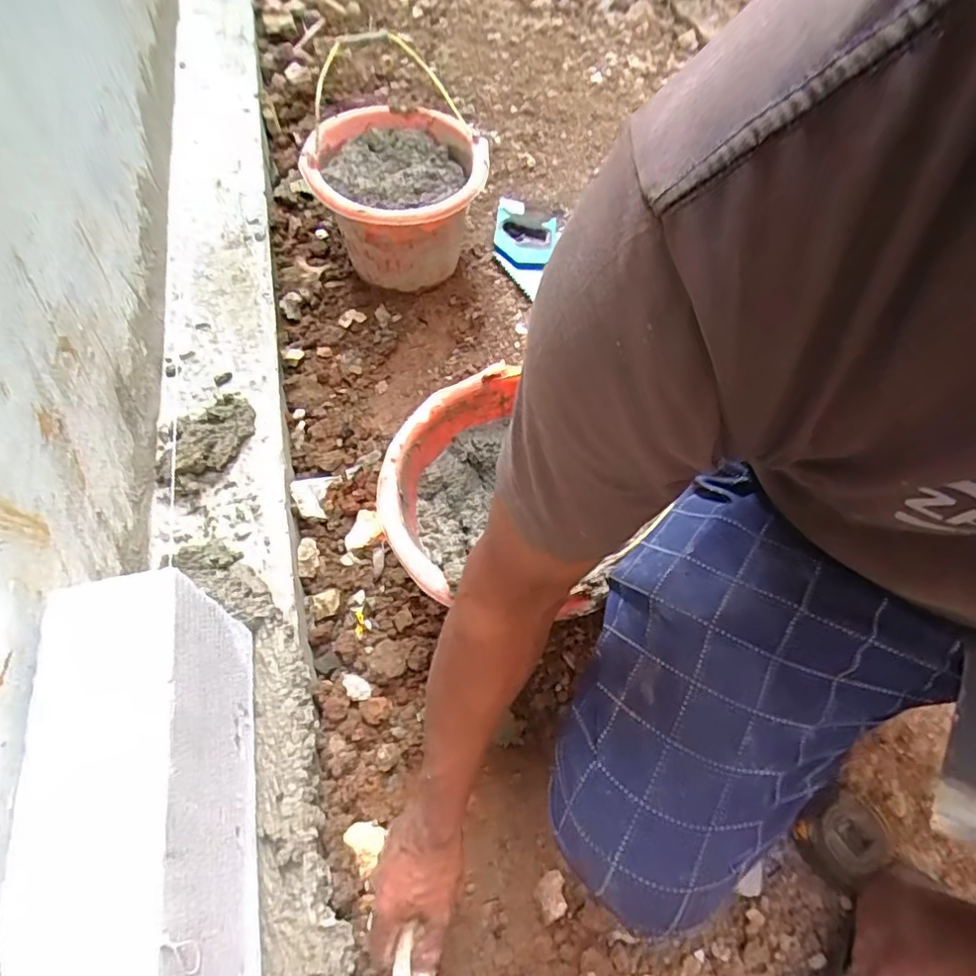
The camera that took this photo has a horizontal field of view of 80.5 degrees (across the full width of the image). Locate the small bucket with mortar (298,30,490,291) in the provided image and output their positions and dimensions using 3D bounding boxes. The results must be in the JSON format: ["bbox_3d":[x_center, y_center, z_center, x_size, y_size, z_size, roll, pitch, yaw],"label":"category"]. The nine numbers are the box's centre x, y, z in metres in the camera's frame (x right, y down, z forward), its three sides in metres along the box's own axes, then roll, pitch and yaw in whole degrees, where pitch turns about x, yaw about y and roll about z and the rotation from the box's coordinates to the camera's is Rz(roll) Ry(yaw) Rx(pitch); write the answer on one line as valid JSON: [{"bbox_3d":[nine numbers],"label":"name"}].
[{"bbox_3d":[-0.150,-0.473,0.971,0.263,0.203,0.317,-12,60,-11],"label":"small bucket with mortar"}]

